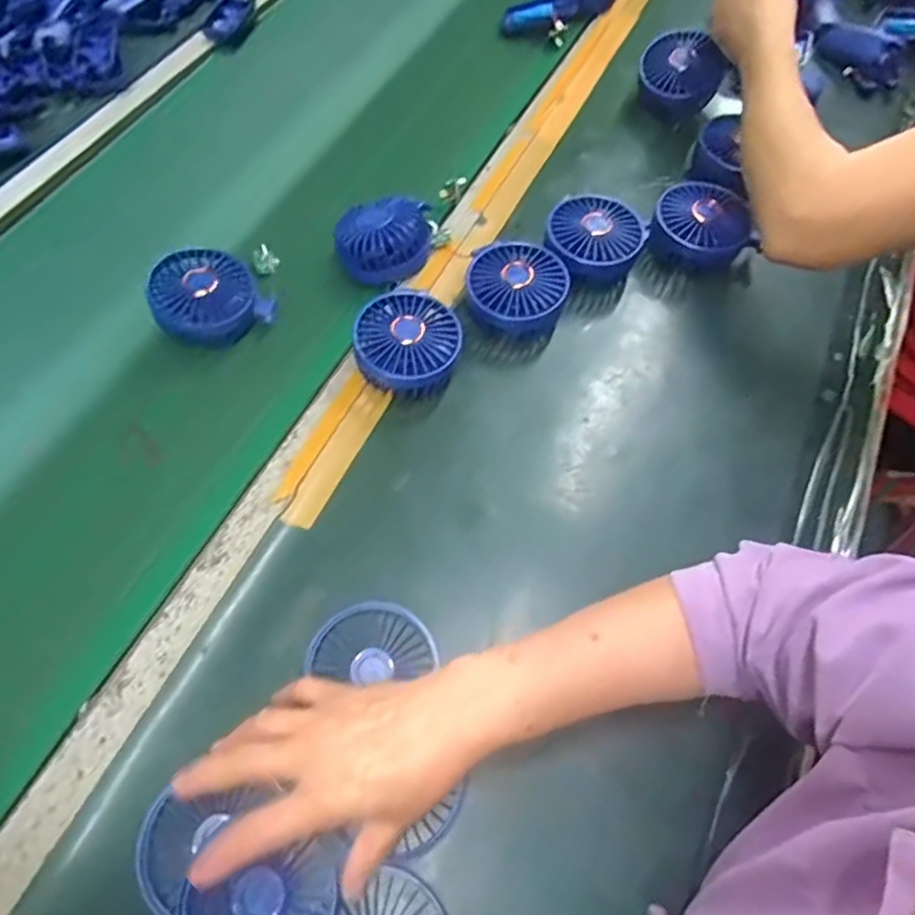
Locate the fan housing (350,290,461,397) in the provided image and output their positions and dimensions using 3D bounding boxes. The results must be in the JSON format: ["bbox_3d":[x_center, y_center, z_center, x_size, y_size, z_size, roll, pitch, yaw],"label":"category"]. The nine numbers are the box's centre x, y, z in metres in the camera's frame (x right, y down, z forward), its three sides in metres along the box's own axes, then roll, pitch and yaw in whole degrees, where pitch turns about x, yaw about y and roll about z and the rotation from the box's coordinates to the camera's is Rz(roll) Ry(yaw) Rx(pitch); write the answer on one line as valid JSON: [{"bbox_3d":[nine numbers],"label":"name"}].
[{"bbox_3d":[-0.041,-0.090,0.537,0.085,0.051,0.089,-1,61,2],"label":"fan housing"}]

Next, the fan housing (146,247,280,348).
[{"bbox_3d":[-0.224,-0.138,0.573,0.089,0.039,0.087,-37,94,-22],"label":"fan housing"}]

